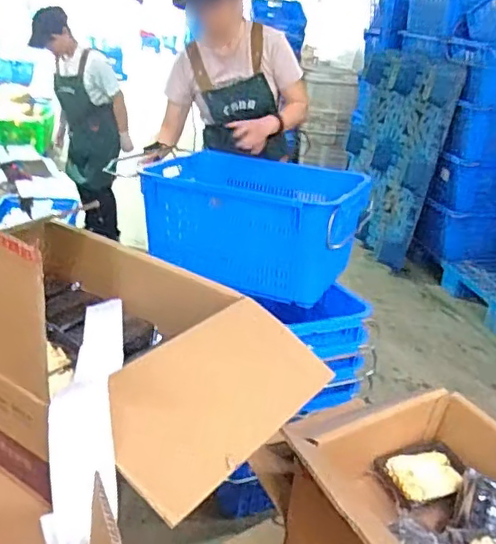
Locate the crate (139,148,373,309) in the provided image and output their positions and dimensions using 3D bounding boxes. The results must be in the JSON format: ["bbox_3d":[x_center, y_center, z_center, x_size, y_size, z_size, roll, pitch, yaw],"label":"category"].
[{"bbox_3d":[0.028,-0.150,1.782,0.665,0.301,0.383,14,26,19],"label":"crate"}]

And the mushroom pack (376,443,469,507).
[{"bbox_3d":[0.357,0.408,1.170,0.188,0.031,0.119,-4,26,-18],"label":"mushroom pack"}]

